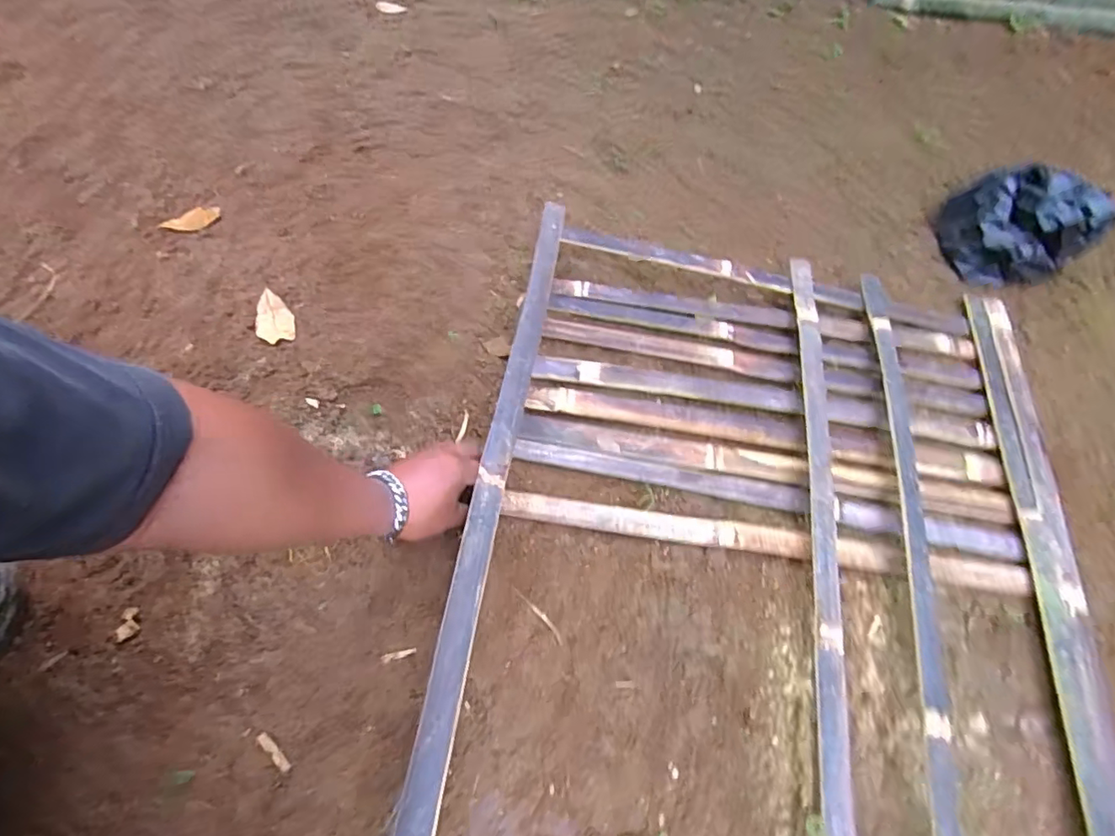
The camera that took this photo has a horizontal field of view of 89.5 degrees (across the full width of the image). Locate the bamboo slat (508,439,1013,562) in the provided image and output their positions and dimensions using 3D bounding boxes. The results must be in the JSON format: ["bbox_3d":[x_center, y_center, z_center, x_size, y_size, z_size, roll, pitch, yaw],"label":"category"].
[{"bbox_3d":[0.234,0.088,0.641,0.567,0.006,0.038,11,63,2],"label":"bamboo slat"}]

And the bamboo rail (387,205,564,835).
[{"bbox_3d":[-0.069,0.091,0.550,0.038,0.033,0.818,10,62,1],"label":"bamboo rail"}]

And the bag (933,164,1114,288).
[{"bbox_3d":[0.658,-0.281,0.797,0.175,0.111,0.175,-35,70,-19],"label":"bag"}]

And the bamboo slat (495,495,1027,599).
[{"bbox_3d":[0.226,0.134,0.615,0.570,0.014,0.037,9,63,0],"label":"bamboo slat"}]

